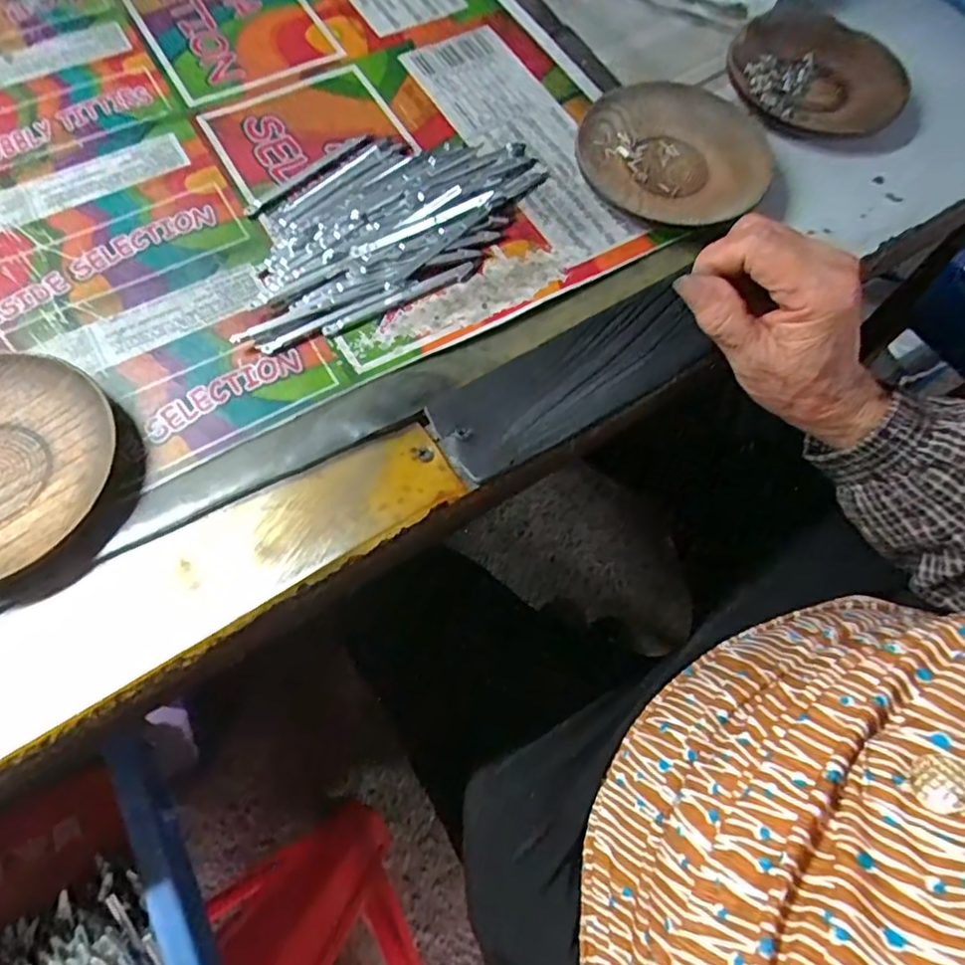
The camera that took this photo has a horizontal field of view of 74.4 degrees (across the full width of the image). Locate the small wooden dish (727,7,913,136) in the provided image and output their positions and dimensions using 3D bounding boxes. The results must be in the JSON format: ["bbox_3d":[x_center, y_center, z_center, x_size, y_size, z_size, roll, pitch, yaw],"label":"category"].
[{"bbox_3d":[0.218,-0.269,0.416,0.103,0.031,0.091,7,67,0],"label":"small wooden dish"}]

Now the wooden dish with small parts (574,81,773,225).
[{"bbox_3d":[0.116,-0.201,0.389,0.113,0.025,0.103,1,67,-2],"label":"wooden dish with small parts"}]

